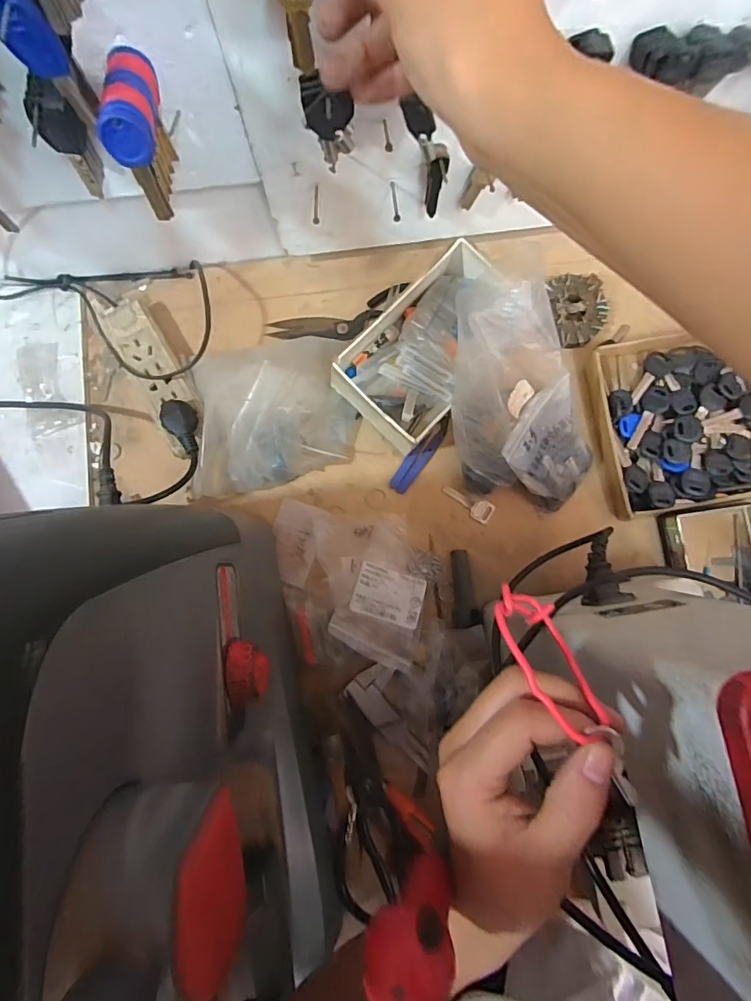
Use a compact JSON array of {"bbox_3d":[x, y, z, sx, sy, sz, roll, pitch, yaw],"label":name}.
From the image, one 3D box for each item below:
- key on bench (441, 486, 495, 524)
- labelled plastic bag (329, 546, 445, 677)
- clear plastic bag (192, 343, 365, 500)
[{"bbox_3d":[0.098,0.003,0.521,0.058,0.008,0.023,27,86,8],"label":"key on bench"},{"bbox_3d":[0.018,0.102,0.485,0.110,0.015,0.116,15,72,-11],"label":"labelled plastic bag"},{"bbox_3d":[-0.102,-0.085,0.494,0.155,0.065,0.139,-6,83,-1],"label":"clear plastic bag"}]

